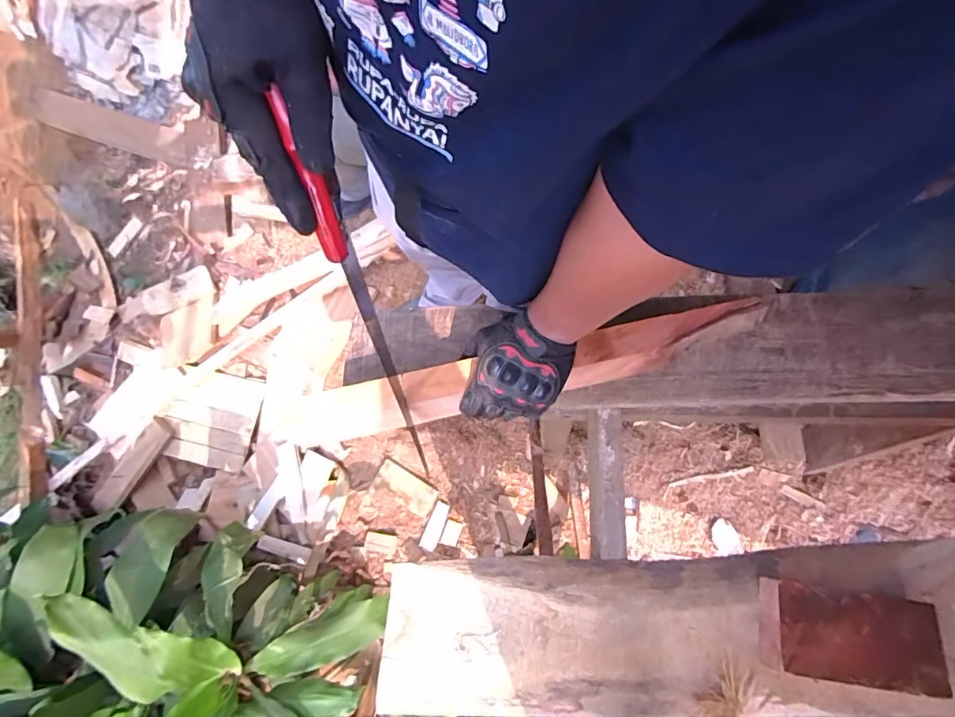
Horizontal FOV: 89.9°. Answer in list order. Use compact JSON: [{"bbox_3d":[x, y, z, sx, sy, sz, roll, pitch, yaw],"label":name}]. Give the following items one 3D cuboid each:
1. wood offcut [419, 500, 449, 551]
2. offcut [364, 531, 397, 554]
[{"bbox_3d":[-0.109,0.433,1.237,0.041,0.029,0.120,23,72,10],"label":"wood offcut"},{"bbox_3d":[-0.253,0.484,1.261,0.084,0.026,0.047,8,70,5],"label":"offcut"}]

